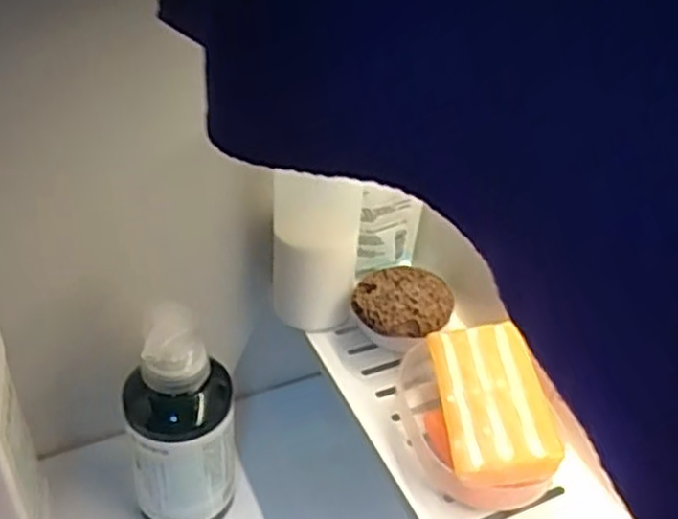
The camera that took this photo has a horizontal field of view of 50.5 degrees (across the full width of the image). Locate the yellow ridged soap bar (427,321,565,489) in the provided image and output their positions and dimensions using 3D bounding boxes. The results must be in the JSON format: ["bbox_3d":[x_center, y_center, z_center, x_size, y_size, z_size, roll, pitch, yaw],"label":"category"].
[{"bbox_3d":[0.091,0.084,0.436,0.059,0.025,0.108,1,39,-5],"label":"yellow ridged soap bar"}]

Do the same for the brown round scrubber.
[{"bbox_3d":[0.045,0.028,0.505,0.064,0.019,0.065,17,40,14],"label":"brown round scrubber"}]

